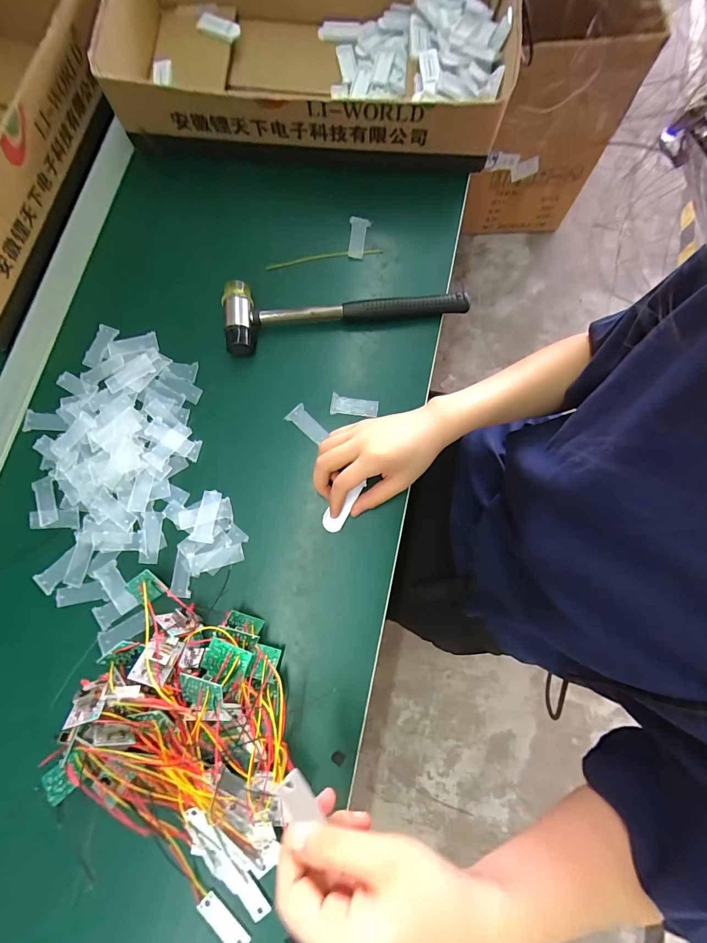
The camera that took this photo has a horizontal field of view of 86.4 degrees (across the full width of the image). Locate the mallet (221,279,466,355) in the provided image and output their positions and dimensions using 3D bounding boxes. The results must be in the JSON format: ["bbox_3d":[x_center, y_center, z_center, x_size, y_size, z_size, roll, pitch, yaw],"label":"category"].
[{"bbox_3d":[-0.007,-0.171,0.392,0.248,0.032,0.067,-8,78,-2],"label":"mallet"}]

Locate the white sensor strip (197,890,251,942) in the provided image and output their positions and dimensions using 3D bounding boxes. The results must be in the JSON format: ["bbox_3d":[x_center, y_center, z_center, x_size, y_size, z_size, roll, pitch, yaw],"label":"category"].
[{"bbox_3d":[-0.101,0.353,0.295,0.047,0.004,0.015,41,68,10],"label":"white sensor strip"}]

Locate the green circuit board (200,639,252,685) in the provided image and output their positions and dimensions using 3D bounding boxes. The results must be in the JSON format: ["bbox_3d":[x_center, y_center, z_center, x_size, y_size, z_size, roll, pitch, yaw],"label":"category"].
[{"bbox_3d":[-0.103,0.153,0.302,0.036,0.005,0.027,18,80,4],"label":"green circuit board"}]

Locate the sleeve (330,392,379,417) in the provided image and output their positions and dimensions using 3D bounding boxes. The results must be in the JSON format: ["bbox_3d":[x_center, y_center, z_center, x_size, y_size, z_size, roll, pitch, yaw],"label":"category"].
[{"bbox_3d":[0.001,-0.066,0.382,0.047,0.006,0.020,8,78,1],"label":"sleeve"}]

